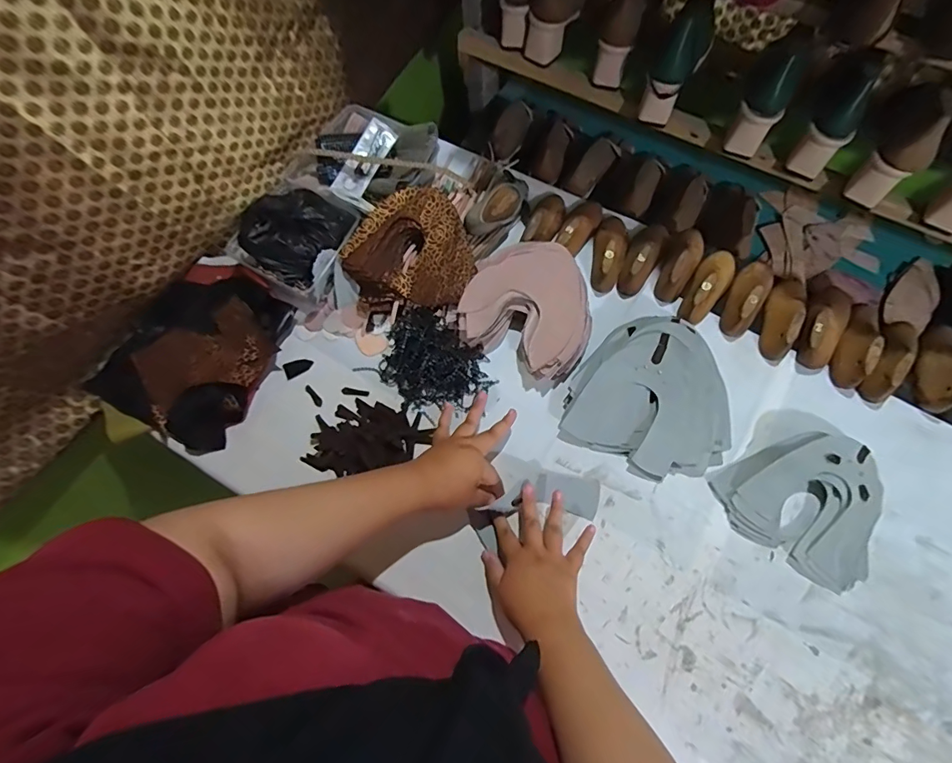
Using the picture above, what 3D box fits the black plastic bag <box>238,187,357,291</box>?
[{"bbox_3d":[-0.270,-0.233,0.704,0.131,0.075,0.156,31,74,13],"label":"black plastic bag"}]

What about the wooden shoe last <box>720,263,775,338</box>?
[{"bbox_3d":[0.409,-0.134,0.692,0.051,0.052,0.136,31,74,13],"label":"wooden shoe last"}]

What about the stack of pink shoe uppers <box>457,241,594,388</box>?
[{"bbox_3d":[0.084,-0.111,0.693,0.187,0.062,0.182,27,73,12],"label":"stack of pink shoe uppers"}]

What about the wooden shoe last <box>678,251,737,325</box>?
[{"bbox_3d":[0.353,-0.149,0.702,0.053,0.051,0.142,35,75,14],"label":"wooden shoe last"}]

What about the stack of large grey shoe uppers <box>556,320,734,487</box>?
[{"bbox_3d":[0.248,0.019,0.635,0.219,0.059,0.207,25,73,12],"label":"stack of large grey shoe uppers"}]

